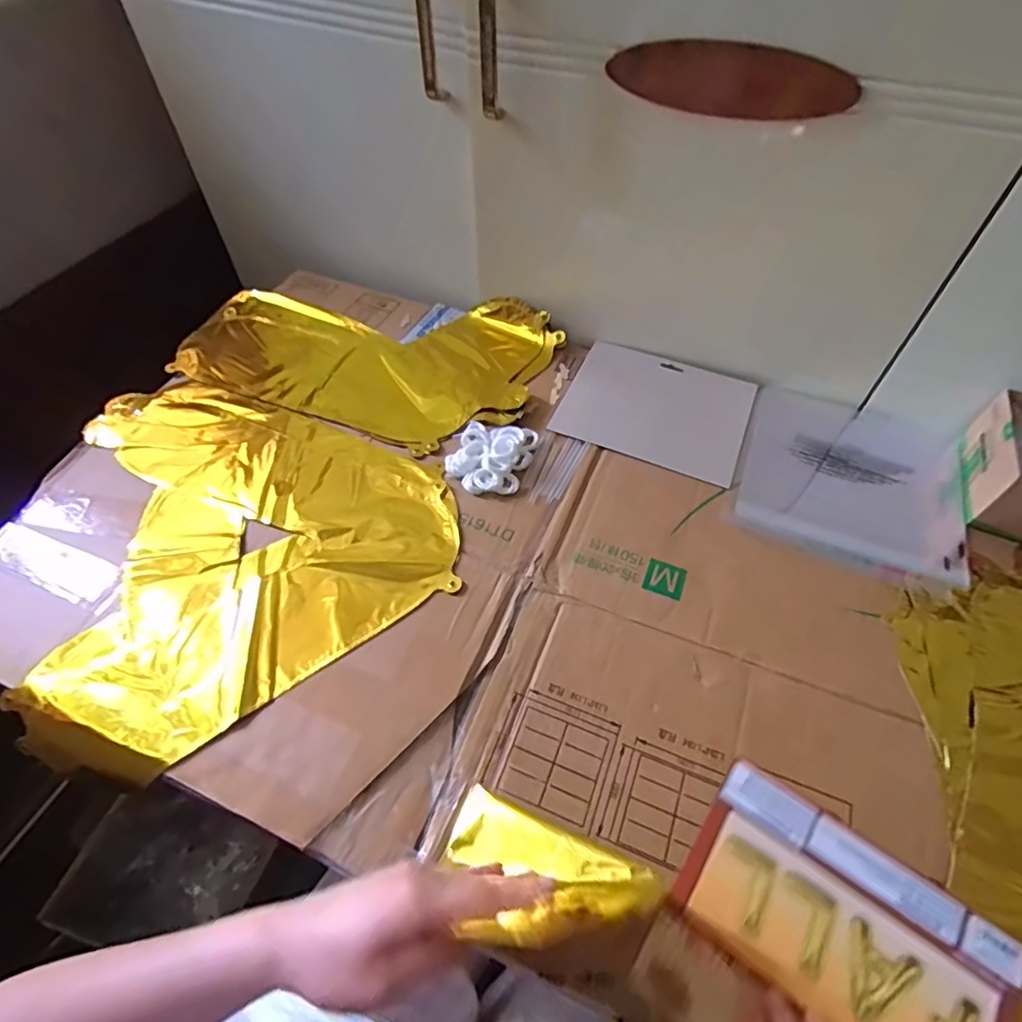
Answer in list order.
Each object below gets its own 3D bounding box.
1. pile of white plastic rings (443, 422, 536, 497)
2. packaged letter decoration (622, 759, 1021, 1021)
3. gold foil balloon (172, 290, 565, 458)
[{"bbox_3d":[-0.020,-0.057,0.568,0.073,0.023,0.089,19,55,13],"label":"pile of white plastic rings"},{"bbox_3d":[0.194,0.278,0.352,0.189,0.012,0.161,32,59,20],"label":"packaged letter decoration"},{"bbox_3d":[-0.166,-0.194,0.667,0.399,0.016,0.241,18,55,12],"label":"gold foil balloon"}]

